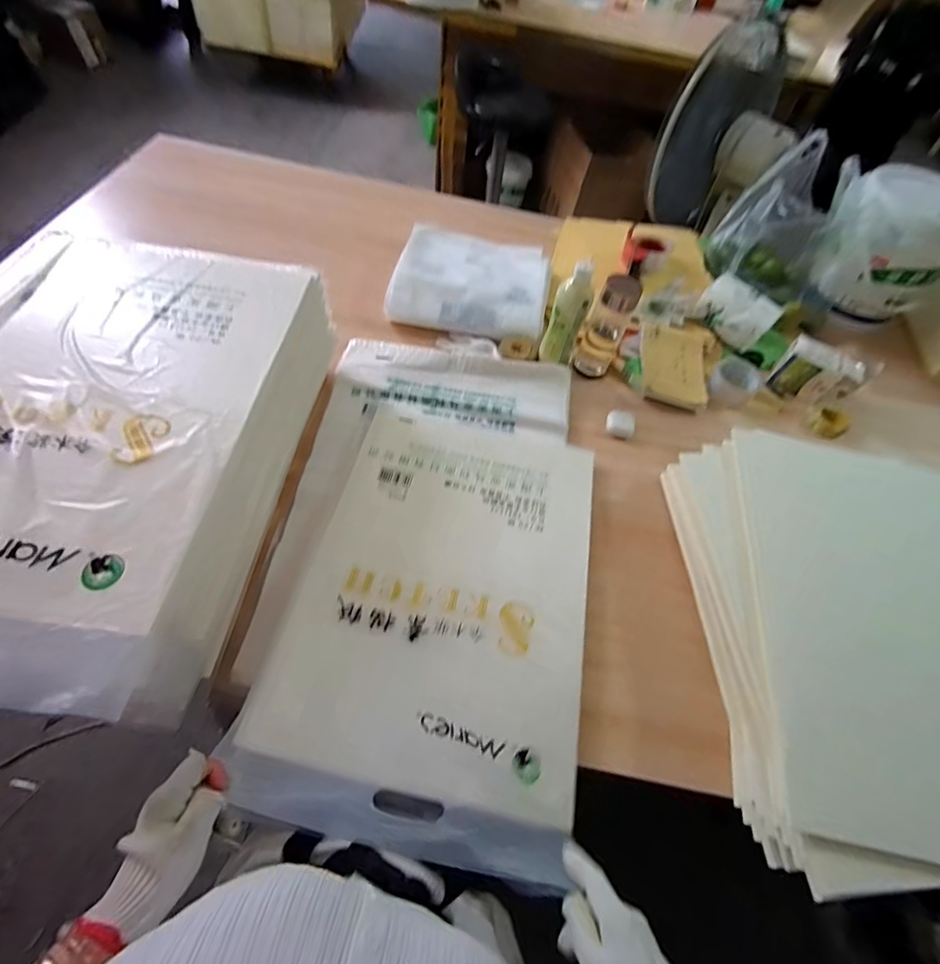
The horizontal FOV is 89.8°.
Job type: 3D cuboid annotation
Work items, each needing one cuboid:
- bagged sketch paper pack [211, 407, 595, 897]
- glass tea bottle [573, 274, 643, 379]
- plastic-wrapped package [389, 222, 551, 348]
[{"bbox_3d":[-0.028,0.138,0.624,0.376,0.042,0.572,15,52,-2],"label":"bagged sketch paper pack"},{"bbox_3d":[0.251,-0.281,0.874,0.069,0.188,0.055,26,57,9],"label":"glass tea bottle"},{"bbox_3d":[0.007,-0.430,0.981,0.313,0.036,0.287,11,60,4],"label":"plastic-wrapped package"}]

